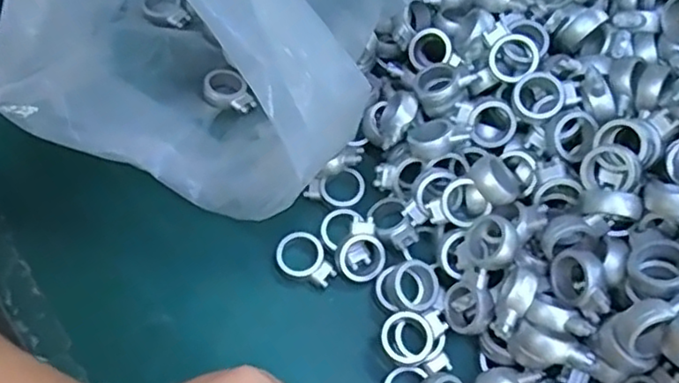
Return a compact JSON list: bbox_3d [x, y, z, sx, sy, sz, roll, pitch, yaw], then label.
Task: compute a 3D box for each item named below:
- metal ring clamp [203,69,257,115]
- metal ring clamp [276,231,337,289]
[{"bbox_3d":[-0.069,-0.061,0.377,0.025,0.011,0.033,-25,68,-10],"label":"metal ring clamp"},{"bbox_3d":[-0.019,0.038,0.338,0.025,0.005,0.033,-36,70,-14],"label":"metal ring clamp"}]

